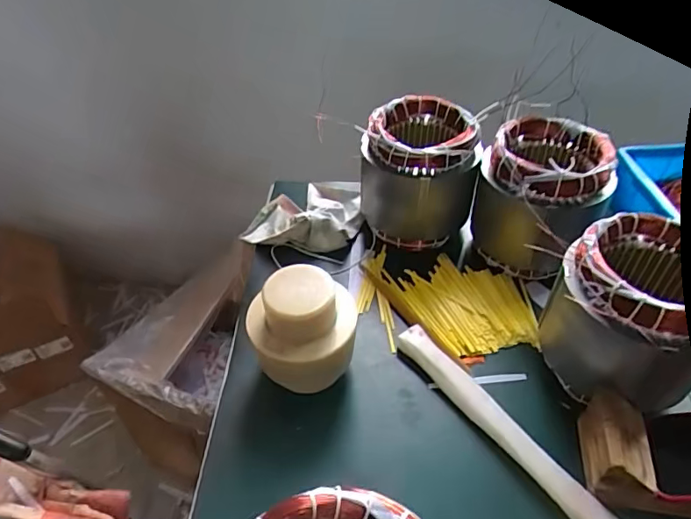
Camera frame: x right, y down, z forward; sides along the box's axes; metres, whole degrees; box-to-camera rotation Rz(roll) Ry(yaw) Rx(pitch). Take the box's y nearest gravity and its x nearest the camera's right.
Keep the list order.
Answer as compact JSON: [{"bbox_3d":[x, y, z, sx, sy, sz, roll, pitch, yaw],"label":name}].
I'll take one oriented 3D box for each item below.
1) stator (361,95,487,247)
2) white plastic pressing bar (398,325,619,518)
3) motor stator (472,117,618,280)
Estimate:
[{"bbox_3d":[0.101,-0.121,0.725,0.155,0.161,0.137,-1,43,1],"label":"stator"},{"bbox_3d":[0.161,0.172,0.512,0.036,0.018,0.300,-26,48,-24],"label":"white plastic pressing bar"},{"bbox_3d":[0.253,-0.085,0.675,0.149,0.163,0.148,13,45,15],"label":"motor stator"}]

